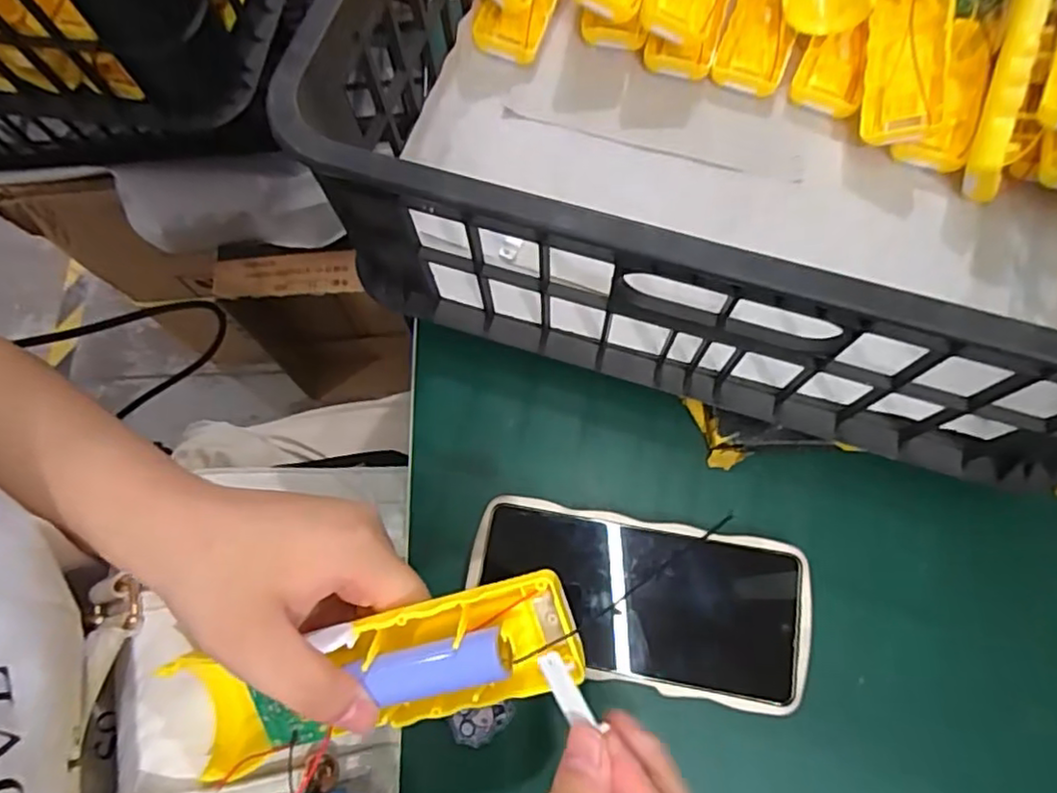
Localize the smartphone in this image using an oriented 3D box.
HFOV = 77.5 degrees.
[{"bbox_3d":[0.054,0.103,0.334,0.166,0.011,0.079,9,73,4],"label":"smartphone"}]

